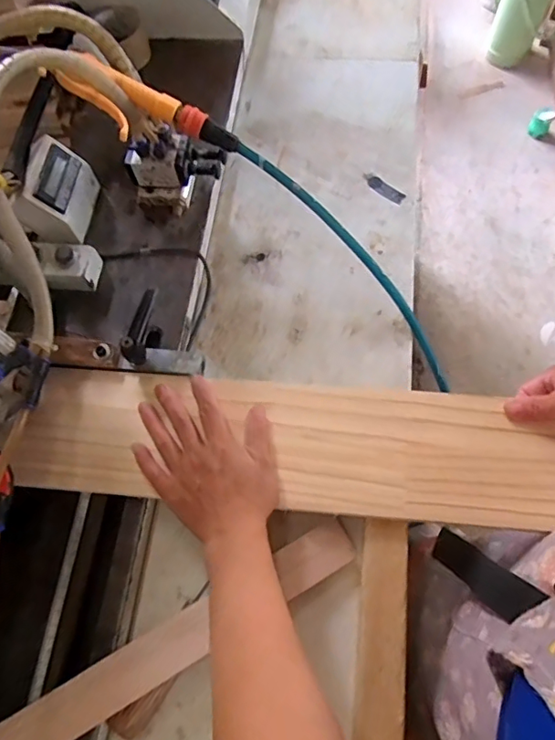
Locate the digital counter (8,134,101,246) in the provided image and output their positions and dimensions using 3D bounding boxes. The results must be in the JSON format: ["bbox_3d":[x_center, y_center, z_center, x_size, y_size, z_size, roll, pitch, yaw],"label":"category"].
[{"bbox_3d":[-0.251,-0.203,0.593,0.064,0.074,0.094,3,67,4],"label":"digital counter"}]

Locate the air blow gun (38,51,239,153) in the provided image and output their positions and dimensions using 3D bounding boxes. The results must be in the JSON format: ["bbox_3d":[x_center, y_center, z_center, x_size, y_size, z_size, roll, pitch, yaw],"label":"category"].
[{"bbox_3d":[-0.129,-0.245,0.510,0.180,0.029,0.077,12,65,-21],"label":"air blow gun"}]

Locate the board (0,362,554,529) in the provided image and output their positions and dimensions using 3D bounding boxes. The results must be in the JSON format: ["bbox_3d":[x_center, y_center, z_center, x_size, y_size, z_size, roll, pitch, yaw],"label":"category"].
[{"bbox_3d":[0.013,0.067,0.498,0.512,0.018,0.125,5,67,6],"label":"board"}]

